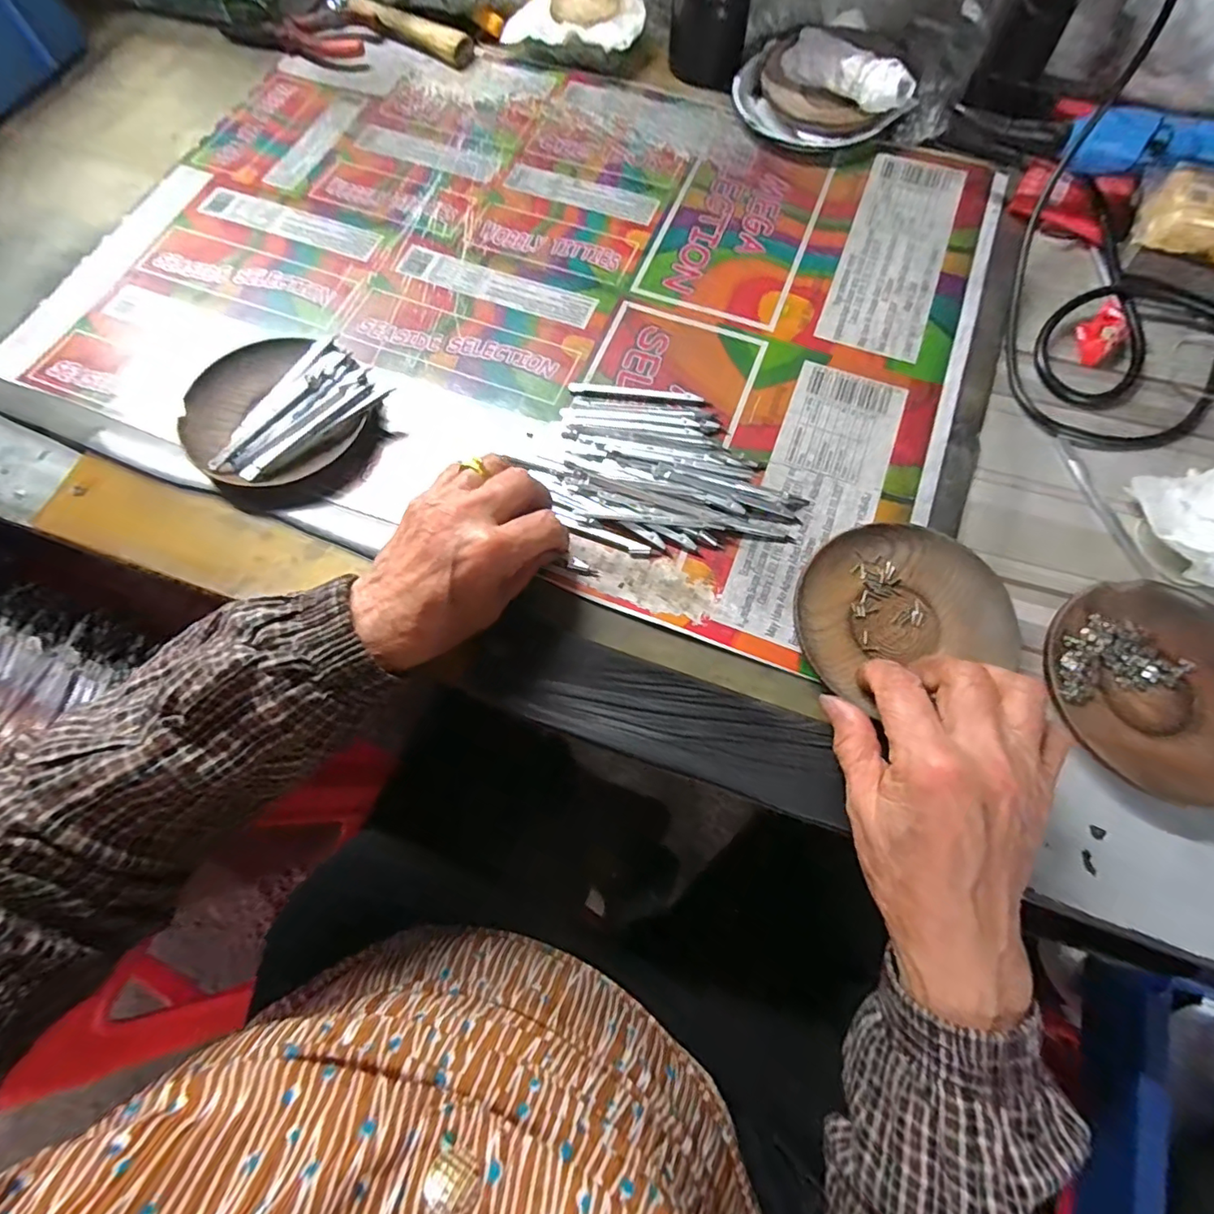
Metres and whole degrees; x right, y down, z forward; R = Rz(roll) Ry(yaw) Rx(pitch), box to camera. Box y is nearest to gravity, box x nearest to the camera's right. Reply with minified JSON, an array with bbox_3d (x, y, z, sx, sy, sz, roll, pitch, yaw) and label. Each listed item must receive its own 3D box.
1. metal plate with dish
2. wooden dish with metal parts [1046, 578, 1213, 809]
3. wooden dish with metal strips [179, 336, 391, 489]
[{"bbox_3d":[0.176,-0.439,0.453,0.134,0.044,0.126,0,71,0],"label":"metal plate with dish"},{"bbox_3d":[0.293,0.042,0.294,0.112,0.017,0.103,0,71,0],"label":"wooden dish with metal parts"},{"bbox_3d":[-0.212,-0.128,0.355,0.113,0.020,0.108,0,71,0],"label":"wooden dish with metal strips"}]

